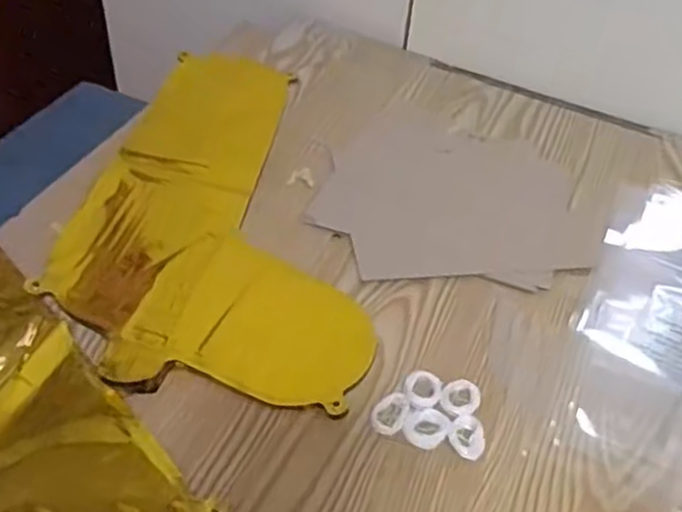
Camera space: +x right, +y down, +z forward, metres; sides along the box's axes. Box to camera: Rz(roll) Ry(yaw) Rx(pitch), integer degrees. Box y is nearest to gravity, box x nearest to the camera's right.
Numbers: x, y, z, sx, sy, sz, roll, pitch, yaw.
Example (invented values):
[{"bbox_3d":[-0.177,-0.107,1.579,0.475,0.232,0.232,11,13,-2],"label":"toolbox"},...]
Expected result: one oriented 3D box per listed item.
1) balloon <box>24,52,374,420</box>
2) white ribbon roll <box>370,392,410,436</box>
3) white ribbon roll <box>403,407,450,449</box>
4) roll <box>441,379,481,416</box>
[{"bbox_3d":[-0.088,-0.054,0.598,0.225,0.015,0.390,6,44,0],"label":"balloon"},{"bbox_3d":[0.031,0.100,0.460,0.021,0.005,0.031,20,46,14],"label":"white ribbon roll"},{"bbox_3d":[0.053,0.107,0.453,0.026,0.004,0.026,3,44,-3],"label":"white ribbon roll"},{"bbox_3d":[0.077,0.093,0.468,0.024,0.007,0.027,18,45,12],"label":"roll"}]

